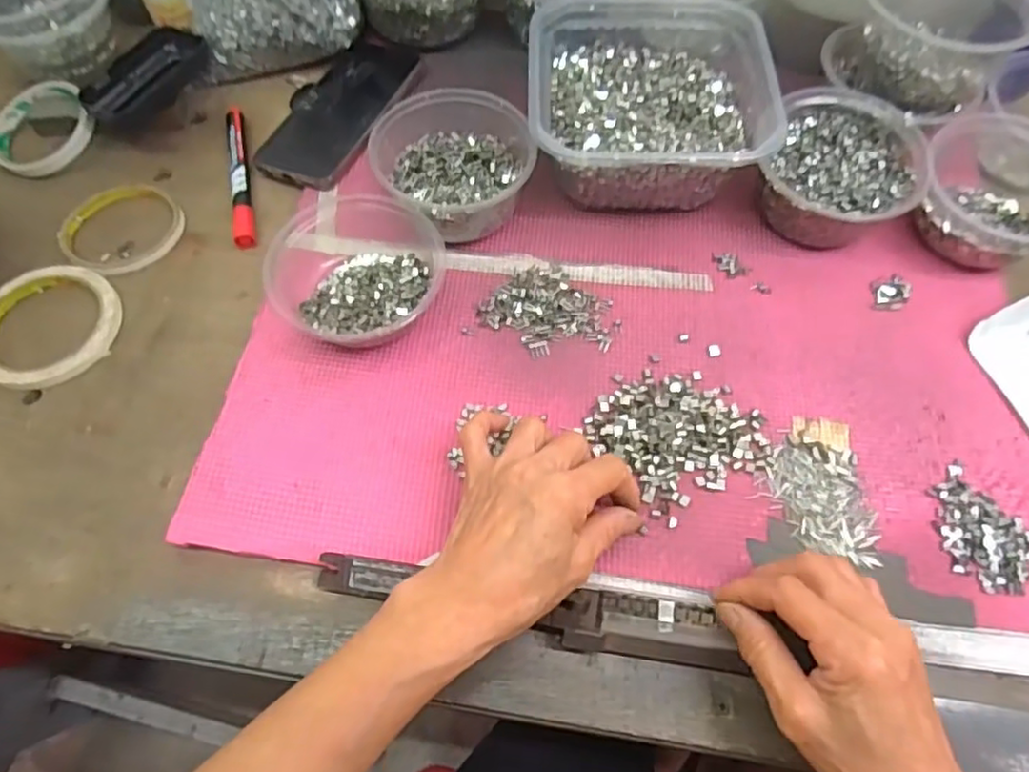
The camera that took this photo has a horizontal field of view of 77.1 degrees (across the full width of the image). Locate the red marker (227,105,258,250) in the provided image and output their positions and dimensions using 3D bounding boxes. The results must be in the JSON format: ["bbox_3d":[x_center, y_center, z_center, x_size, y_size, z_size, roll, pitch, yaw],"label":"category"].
[{"bbox_3d":[-0.221,-0.172,0.518,0.015,0.012,0.147,-13,64,-5],"label":"red marker"}]

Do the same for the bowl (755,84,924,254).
[{"bbox_3d":[0.235,-0.155,0.473,0.104,0.055,0.117,23,66,11],"label":"bowl"}]

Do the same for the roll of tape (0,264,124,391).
[{"bbox_3d":[-0.332,-0.045,0.457,0.098,0.009,0.102,0,64,1],"label":"roll of tape"}]

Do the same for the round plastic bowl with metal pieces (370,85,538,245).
[{"bbox_3d":[-0.045,-0.163,0.478,0.114,0.061,0.117,0,64,1],"label":"round plastic bowl with metal pieces"}]

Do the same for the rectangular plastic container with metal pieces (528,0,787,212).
[{"bbox_3d":[0.098,-0.226,0.501,0.171,0.073,0.190,0,64,1],"label":"rectangular plastic container with metal pieces"}]

